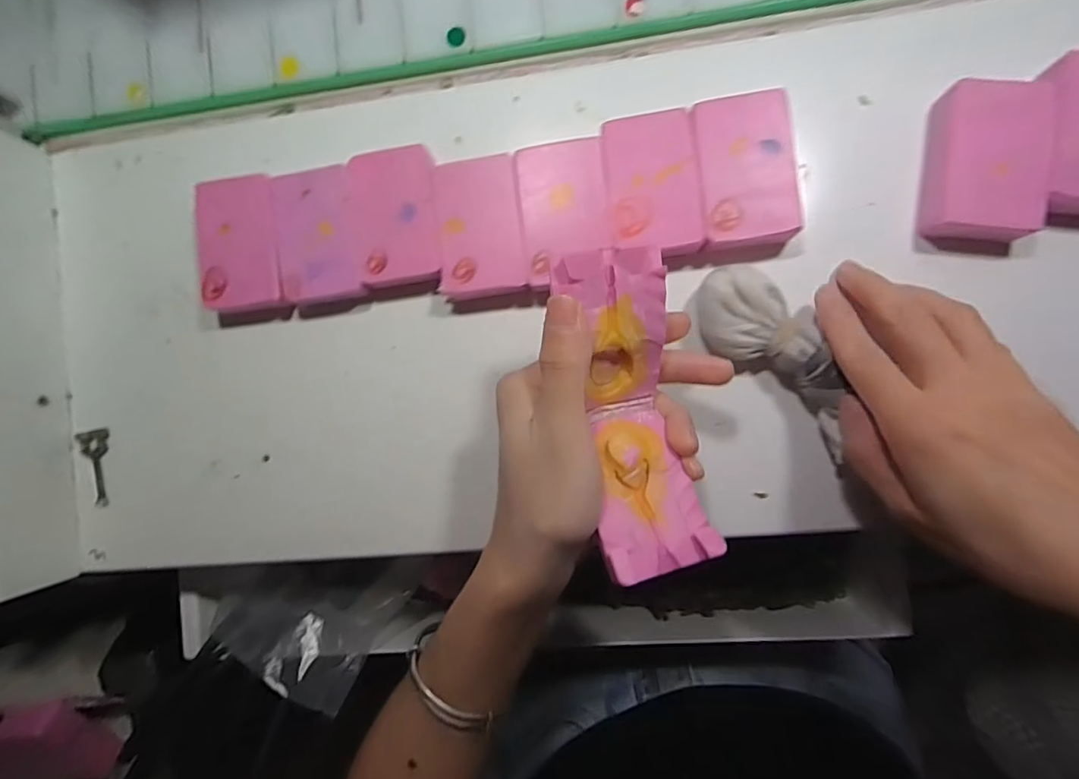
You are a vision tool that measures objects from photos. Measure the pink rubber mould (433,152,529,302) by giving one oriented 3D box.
[{"bbox_3d":[-0.030,-0.083,0.272,0.043,0.015,0.069,-7,85,7],"label":"pink rubber mould"}]

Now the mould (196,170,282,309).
[{"bbox_3d":[-0.163,-0.079,0.288,0.047,0.019,0.070,-6,85,7],"label":"mould"}]

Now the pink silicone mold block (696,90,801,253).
[{"bbox_3d":[0.101,-0.105,0.258,0.045,0.018,0.073,-5,85,7],"label":"pink silicone mold block"}]

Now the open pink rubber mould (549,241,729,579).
[{"bbox_3d":[0.038,0.008,0.212,0.042,0.042,0.124,-10,92,6],"label":"open pink rubber mould"}]

